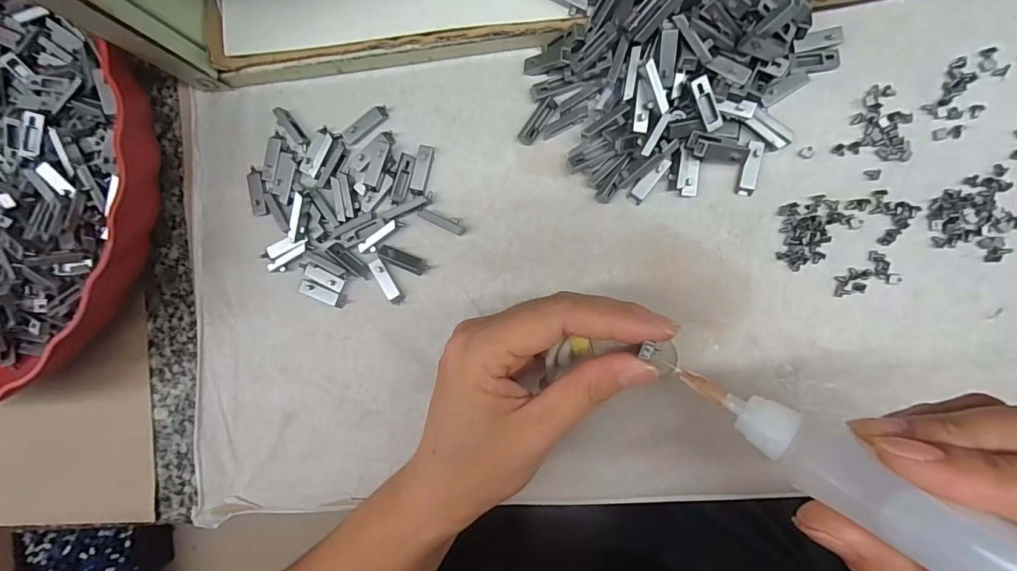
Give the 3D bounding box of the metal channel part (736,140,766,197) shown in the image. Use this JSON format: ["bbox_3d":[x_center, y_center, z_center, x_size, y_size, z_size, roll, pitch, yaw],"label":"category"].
[{"bbox_3d":[0.114,-0.055,0.215,0.009,0.005,0.025,14,92,6],"label":"metal channel part"}]

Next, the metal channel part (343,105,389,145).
[{"bbox_3d":[-0.074,-0.083,0.235,0.026,0.004,0.008,-39,87,6],"label":"metal channel part"}]

